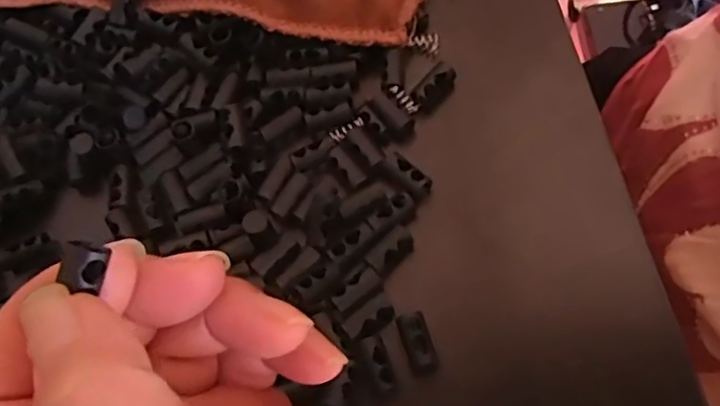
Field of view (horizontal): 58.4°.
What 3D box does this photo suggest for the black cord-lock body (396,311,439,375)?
[{"bbox_3d":[0.019,0.045,0.209,0.009,0.004,0.020,-19,66,-2],"label":"black cord-lock body"}]

